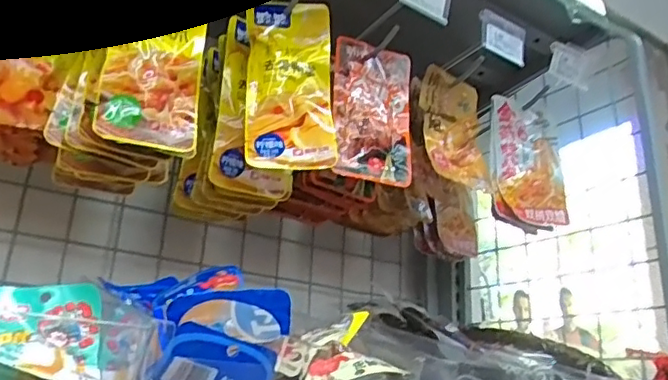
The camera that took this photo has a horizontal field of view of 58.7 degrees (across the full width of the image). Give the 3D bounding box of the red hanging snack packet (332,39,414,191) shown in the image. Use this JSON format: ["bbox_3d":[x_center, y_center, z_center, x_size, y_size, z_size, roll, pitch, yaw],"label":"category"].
[{"bbox_3d":[0.039,-0.081,0.608,0.088,0.150,0.017,12,-22,-22],"label":"red hanging snack packet"}]

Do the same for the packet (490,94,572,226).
[{"bbox_3d":[0.235,-0.035,0.714,0.098,0.144,0.016,12,-22,-20],"label":"packet"}]

